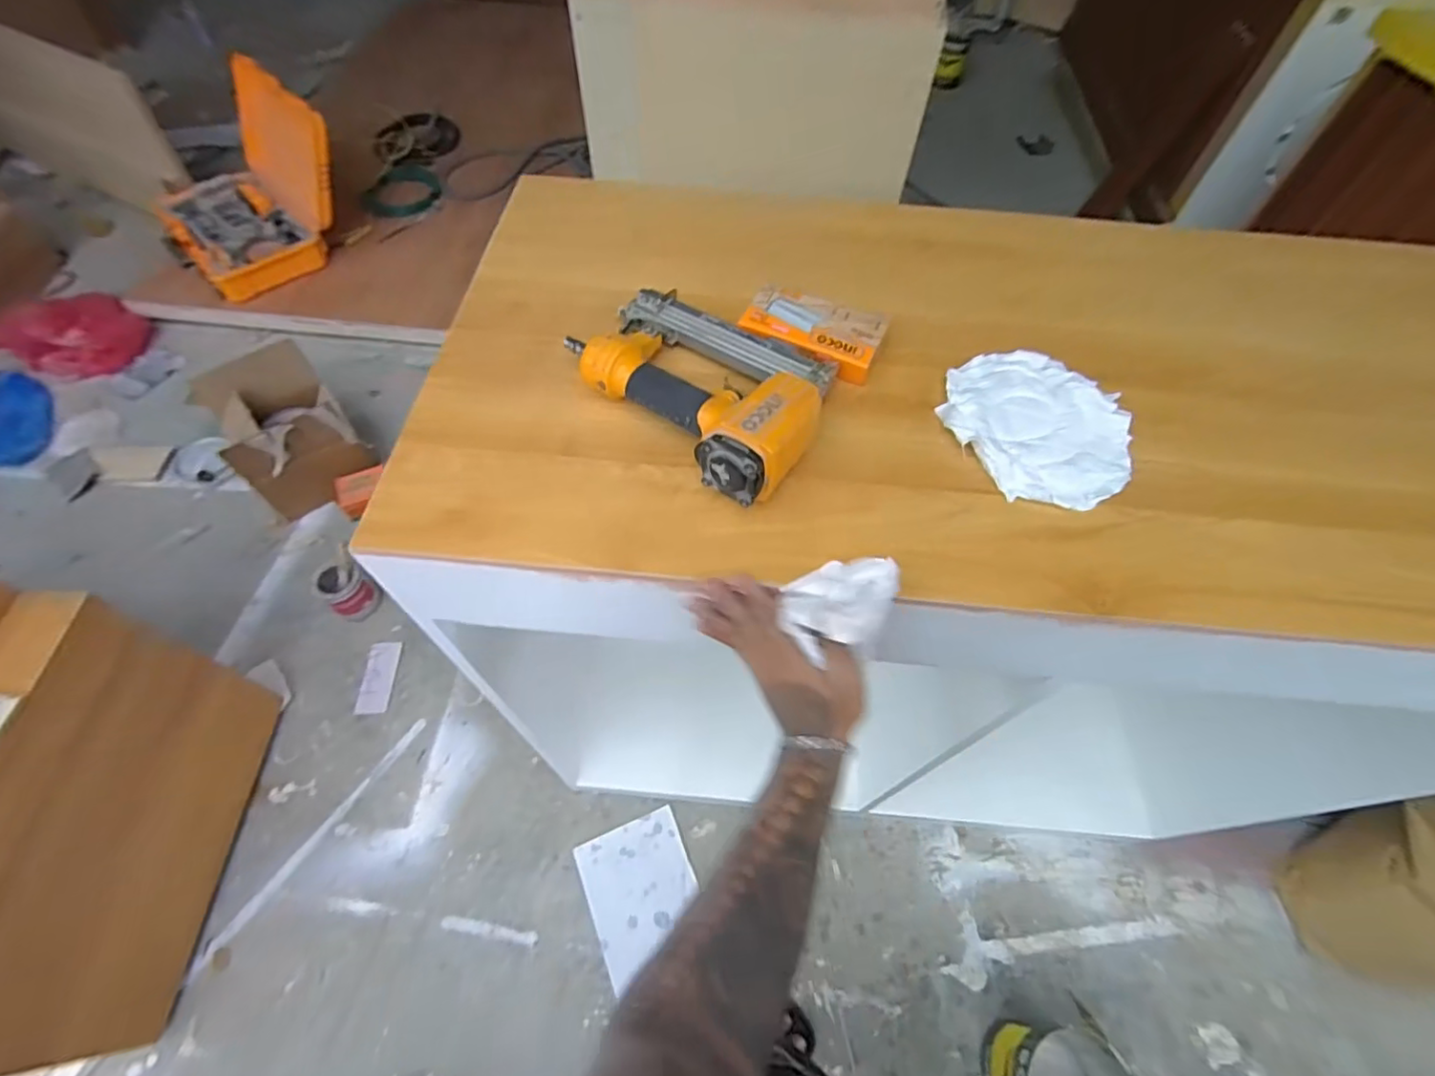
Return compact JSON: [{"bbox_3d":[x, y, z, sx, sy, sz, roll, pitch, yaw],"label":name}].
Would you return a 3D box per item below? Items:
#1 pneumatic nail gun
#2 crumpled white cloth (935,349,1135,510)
[{"bbox_3d":[-0.019,-0.141,0.518,0.224,0.062,0.170,28,66,12],"label":"pneumatic nail gun"},{"bbox_3d":[0.279,-0.101,0.541,0.145,0.025,0.169,-26,63,-17],"label":"crumpled white cloth"}]

